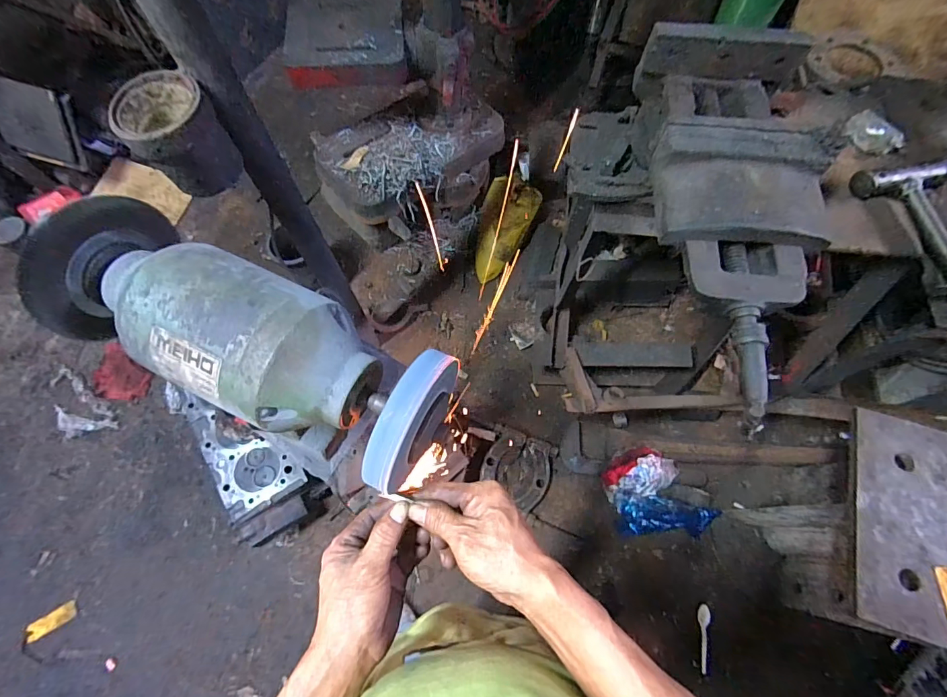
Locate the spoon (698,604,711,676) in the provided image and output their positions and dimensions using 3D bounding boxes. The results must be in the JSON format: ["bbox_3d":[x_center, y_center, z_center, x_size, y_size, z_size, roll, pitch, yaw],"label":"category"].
[{"bbox_3d":[0.593,0.740,1.114,0.029,0.007,0.149,6,68,2],"label":"spoon"}]

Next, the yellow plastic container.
[{"bbox_3d":[0.090,-0.397,1.468,0.190,0.084,0.354,19,83,7],"label":"yellow plastic container"}]

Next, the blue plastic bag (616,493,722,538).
[{"bbox_3d":[0.518,0.443,1.158,0.244,0.096,0.101,1,68,0],"label":"blue plastic bag"}]

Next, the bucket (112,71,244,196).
[{"bbox_3d":[-0.387,-0.279,0.577,0.106,0.103,0.116,-36,72,-14],"label":"bucket"}]

